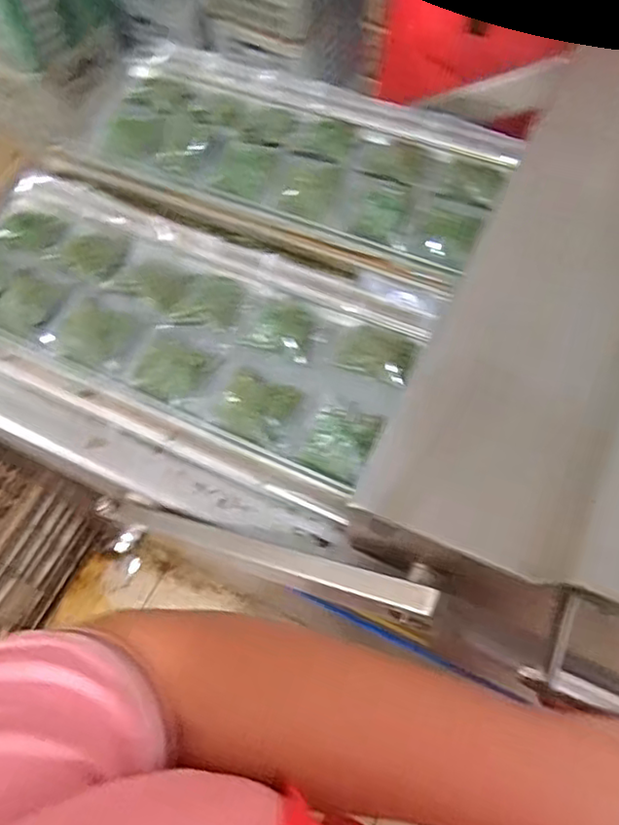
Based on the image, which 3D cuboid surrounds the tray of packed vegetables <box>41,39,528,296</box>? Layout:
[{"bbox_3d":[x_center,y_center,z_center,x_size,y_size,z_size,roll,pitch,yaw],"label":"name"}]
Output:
[{"bbox_3d":[-0.038,-0.365,0.841,0.584,0.031,0.272,23,66,15],"label":"tray of packed vegetables"}]

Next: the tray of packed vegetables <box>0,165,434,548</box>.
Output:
[{"bbox_3d":[-0.186,-0.083,0.724,0.577,0.077,0.306,23,66,16],"label":"tray of packed vegetables"}]

